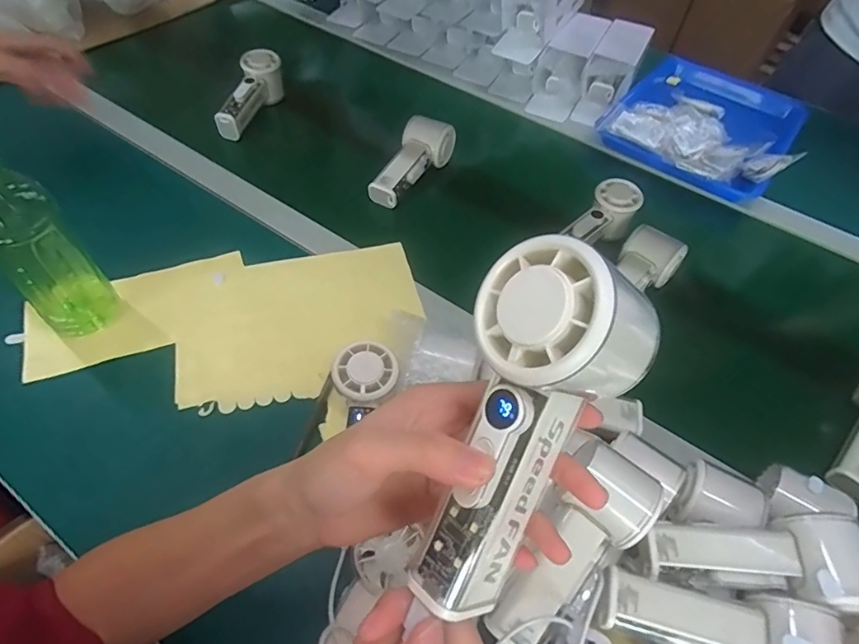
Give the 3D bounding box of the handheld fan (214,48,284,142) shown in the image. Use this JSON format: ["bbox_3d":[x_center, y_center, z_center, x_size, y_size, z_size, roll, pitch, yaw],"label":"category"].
[{"bbox_3d":[-0.264,-0.327,0.755,0.044,0.060,0.148,17,68,10],"label":"handheld fan"}]

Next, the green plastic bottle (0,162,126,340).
[{"bbox_3d":[-0.344,-0.069,0.453,0.062,0.203,0.065,40,59,22],"label":"green plastic bottle"}]

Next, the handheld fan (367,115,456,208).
[{"bbox_3d":[-0.020,-0.213,0.686,0.065,0.051,0.149,21,53,9],"label":"handheld fan"}]

